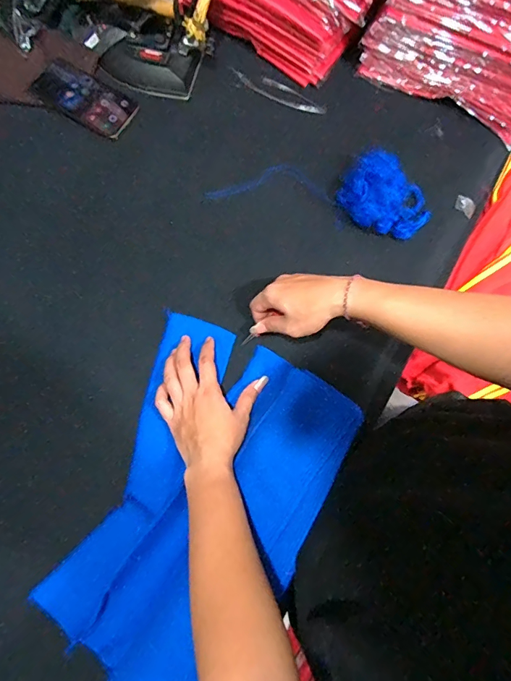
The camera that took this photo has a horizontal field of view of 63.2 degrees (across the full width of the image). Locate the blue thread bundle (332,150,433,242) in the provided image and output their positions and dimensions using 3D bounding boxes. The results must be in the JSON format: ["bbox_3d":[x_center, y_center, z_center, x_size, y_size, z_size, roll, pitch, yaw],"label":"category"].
[{"bbox_3d":[0.184,-0.199,0.593,0.083,0.056,0.124,-43,82,-9],"label":"blue thread bundle"}]

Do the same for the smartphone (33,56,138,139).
[{"bbox_3d":[-0.273,-0.389,0.668,0.164,0.011,0.076,33,87,3],"label":"smartphone"}]

